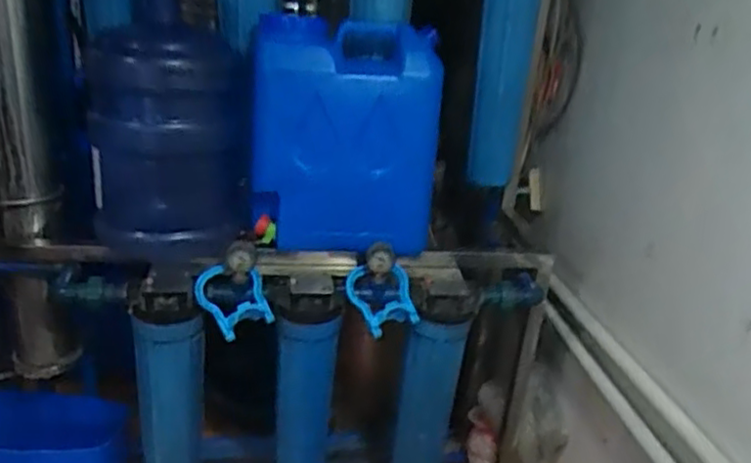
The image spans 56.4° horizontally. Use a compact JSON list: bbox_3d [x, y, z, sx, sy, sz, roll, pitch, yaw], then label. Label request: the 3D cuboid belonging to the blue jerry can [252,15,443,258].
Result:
[{"bbox_3d":[-0.061,-0.156,1.232,0.328,0.386,0.194,-9,25,-30],"label":"blue jerry can"}]

